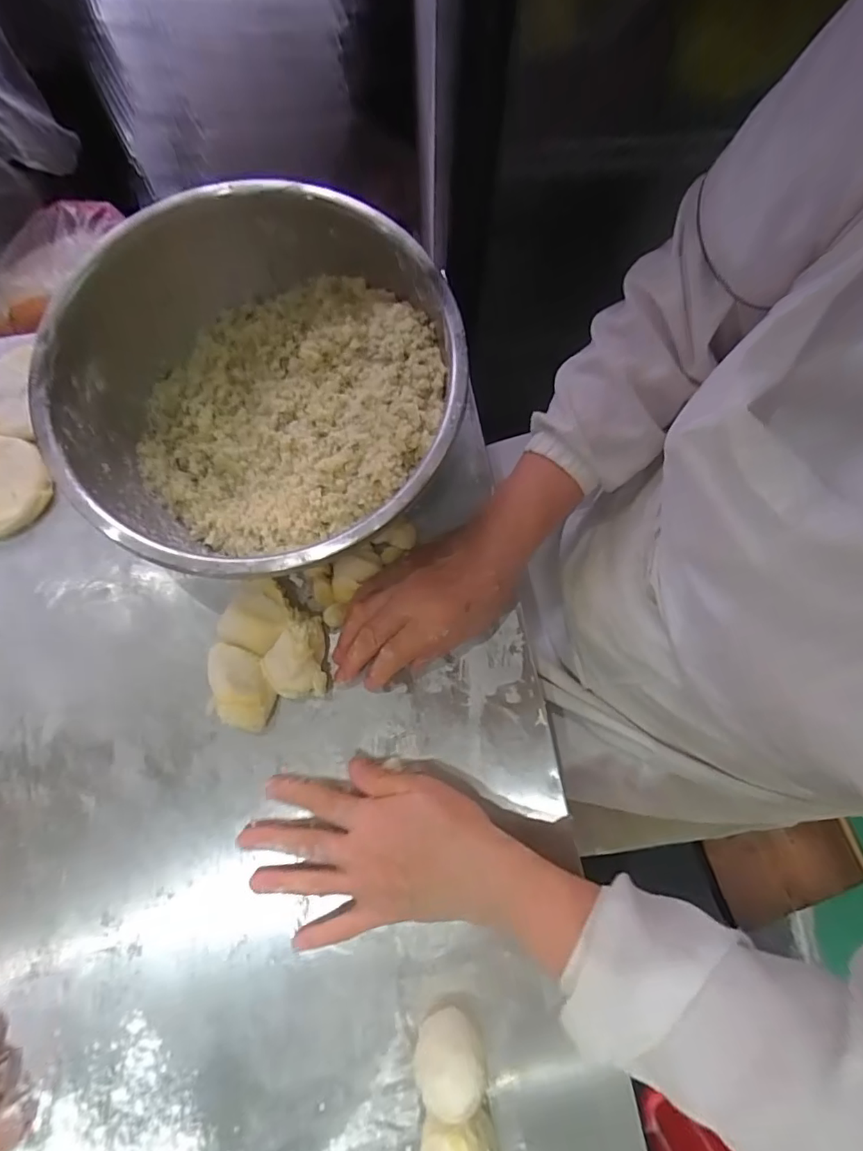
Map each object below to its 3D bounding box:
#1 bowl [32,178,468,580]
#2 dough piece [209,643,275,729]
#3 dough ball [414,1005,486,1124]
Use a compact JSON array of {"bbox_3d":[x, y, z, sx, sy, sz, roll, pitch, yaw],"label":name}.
[{"bbox_3d":[-0.121,-0.128,0.399,0.271,0.115,0.272,0,78,-1],"label":"bowl"},{"bbox_3d":[-0.144,0.084,0.393,0.039,0.044,0.068,-22,79,-5],"label":"dough piece"},{"bbox_3d":[0.011,0.316,0.336,0.039,0.050,0.038,0,78,-1],"label":"dough ball"}]

